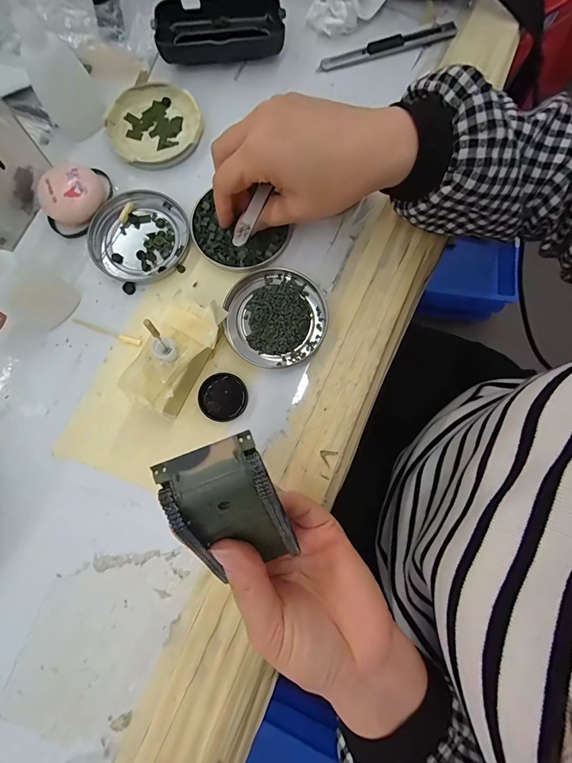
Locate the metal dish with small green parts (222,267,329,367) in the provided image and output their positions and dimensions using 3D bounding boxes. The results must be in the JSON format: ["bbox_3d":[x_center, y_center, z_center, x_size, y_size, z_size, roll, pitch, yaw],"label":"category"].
[{"bbox_3d":[-0.008,-0.051,0.283,0.077,0.009,0.076,0,80,0],"label":"metal dish with small green parts"}]

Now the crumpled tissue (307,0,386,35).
[{"bbox_3d":[0.054,-0.342,0.326,0.064,0.028,0.044,11,80,2],"label":"crumpled tissue"}]

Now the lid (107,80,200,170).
[{"bbox_3d":[-0.114,-0.221,0.317,0.078,0.011,0.078,0,80,0],"label":"lid"}]

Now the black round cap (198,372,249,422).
[{"bbox_3d":[-0.047,0.012,0.272,0.034,0.008,0.035,0,80,0],"label":"black round cap"}]

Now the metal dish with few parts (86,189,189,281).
[{"bbox_3d":[-0.120,-0.118,0.298,0.074,0.007,0.077,0,80,0],"label":"metal dish with few parts"}]

